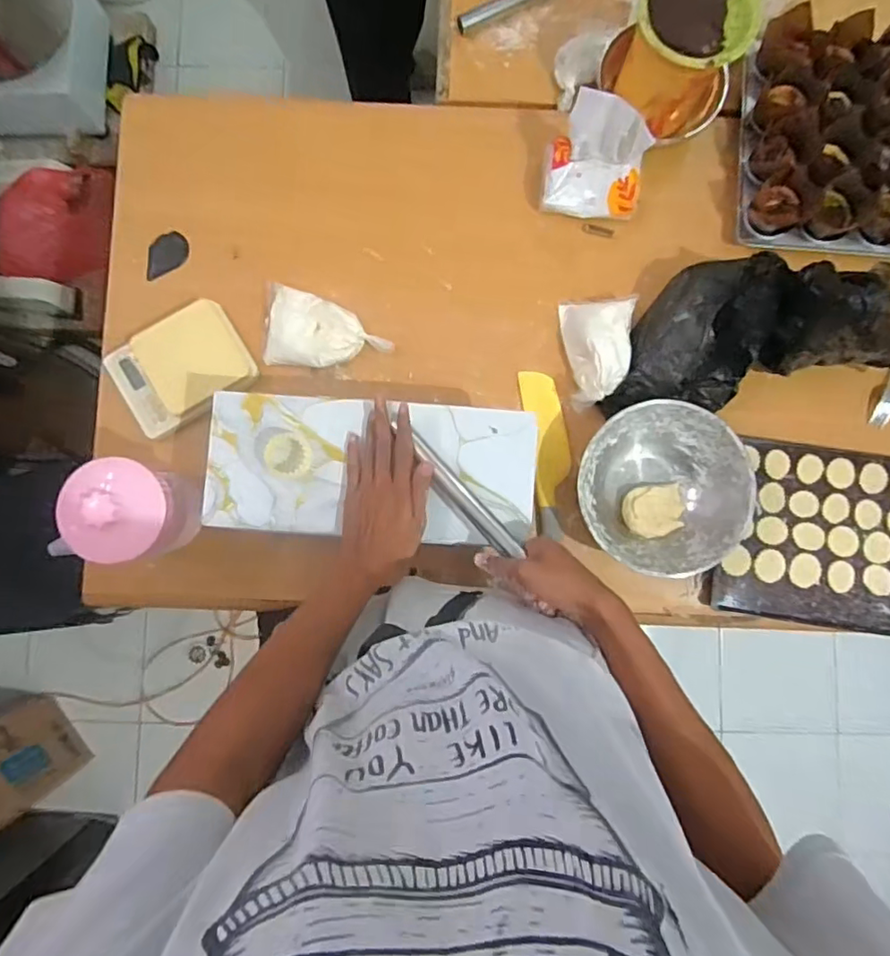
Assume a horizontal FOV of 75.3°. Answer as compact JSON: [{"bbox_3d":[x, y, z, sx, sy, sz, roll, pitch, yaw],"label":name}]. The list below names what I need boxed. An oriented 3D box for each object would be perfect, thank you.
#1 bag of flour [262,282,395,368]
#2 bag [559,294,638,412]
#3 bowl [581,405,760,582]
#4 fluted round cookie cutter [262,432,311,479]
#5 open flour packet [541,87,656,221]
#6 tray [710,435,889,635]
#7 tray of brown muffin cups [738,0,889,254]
[{"bbox_3d":[-0.162,-0.206,0.805,0.173,0.047,0.105,6,86,0],"label":"bag of flour"},{"bbox_3d":[0.203,-0.171,0.786,0.092,0.056,0.154,6,86,0],"label":"bag"},{"bbox_3d":[0.282,0.016,0.759,0.205,0.072,0.221,-20,86,-2],"label":"bowl"},{"bbox_3d":[-0.175,-0.026,0.648,0.049,0.024,0.048,0,86,0],"label":"fluted round cookie cutter"},{"bbox_3d":[0.202,-0.416,0.764,0.132,0.133,0.092,11,86,1],"label":"open flour packet"},{"bbox_3d":[0.561,0.086,0.786,0.353,0.026,0.242,10,86,0],"label":"tray"},{"bbox_3d":[0.567,-0.476,0.782,0.288,0.091,0.313,6,86,0],"label":"tray of brown muffin cups"}]

